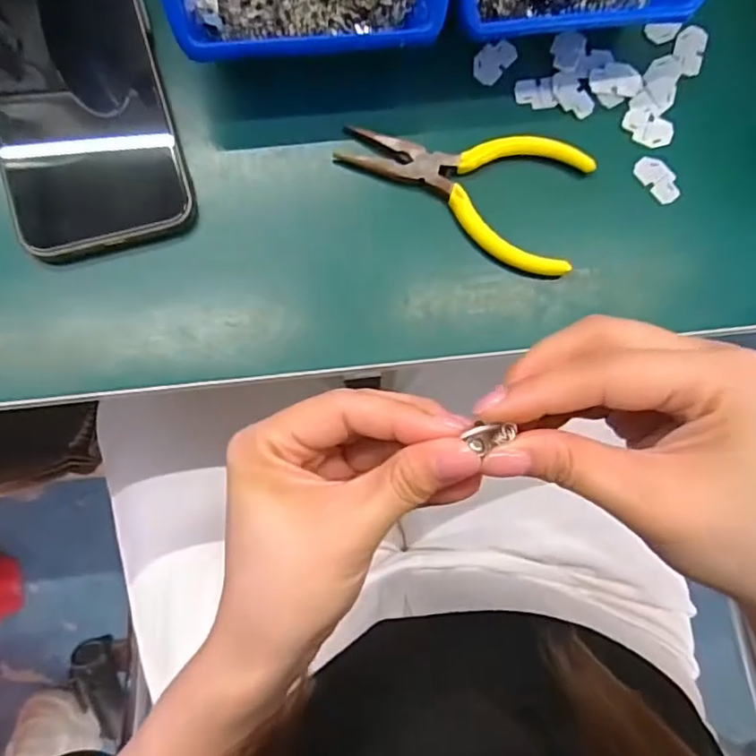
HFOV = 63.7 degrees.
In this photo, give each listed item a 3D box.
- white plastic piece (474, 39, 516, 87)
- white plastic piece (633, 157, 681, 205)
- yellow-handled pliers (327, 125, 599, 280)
[{"bbox_3d":[0.059,-0.163,0.312,0.016,0.004,0.026,40,81,1],"label":"white plastic piece"},{"bbox_3d":[0.144,-0.102,0.312,0.018,0.004,0.027,-35,87,-9],"label":"white plastic piece"},{"bbox_3d":[0.043,-0.099,0.300,0.120,0.009,0.065,20,81,-2],"label":"yellow-handled pliers"}]

